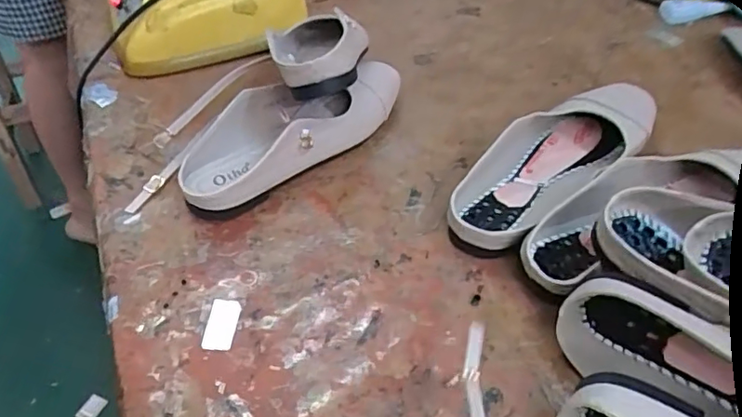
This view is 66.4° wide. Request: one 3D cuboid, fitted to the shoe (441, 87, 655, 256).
[{"bbox_3d":[0.154,-0.041,0.476,0.235,0.048,0.084,-35,54,-28],"label":"shoe"}]

